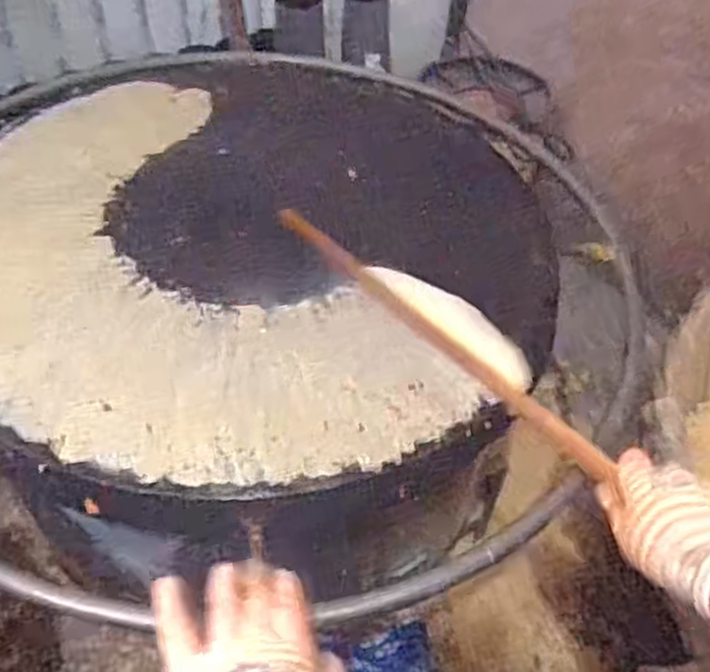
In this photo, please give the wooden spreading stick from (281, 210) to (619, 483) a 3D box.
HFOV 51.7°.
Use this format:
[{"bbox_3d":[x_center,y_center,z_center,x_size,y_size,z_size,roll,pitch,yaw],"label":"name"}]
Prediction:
[{"bbox_3d":[0.063,-0.010,0.676,0.018,0.018,0.404,-31,56,-28],"label":"wooden spreading stick"}]

